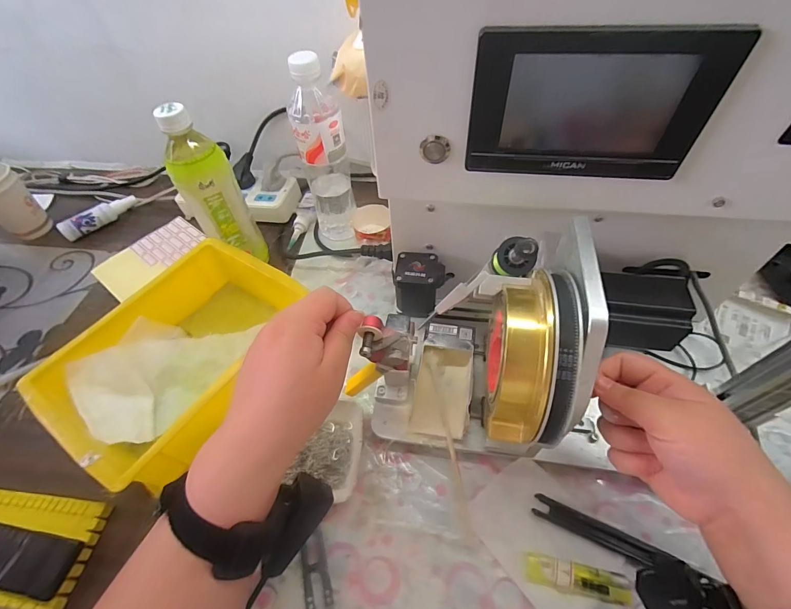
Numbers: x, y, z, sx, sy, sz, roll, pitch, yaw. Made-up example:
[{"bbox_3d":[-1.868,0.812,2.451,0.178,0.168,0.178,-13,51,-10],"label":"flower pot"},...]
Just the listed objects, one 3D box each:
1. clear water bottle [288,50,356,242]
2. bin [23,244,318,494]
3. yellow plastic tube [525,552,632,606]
[{"bbox_3d":[-0.094,-0.193,0.480,0.055,0.230,0.070,-14,55,-6],"label":"clear water bottle"},{"bbox_3d":[-0.230,0.054,0.411,0.175,0.074,0.244,25,60,19],"label":"bin"},{"bbox_3d":[0.146,0.221,0.298,0.078,0.009,0.021,9,55,9],"label":"yellow plastic tube"}]

